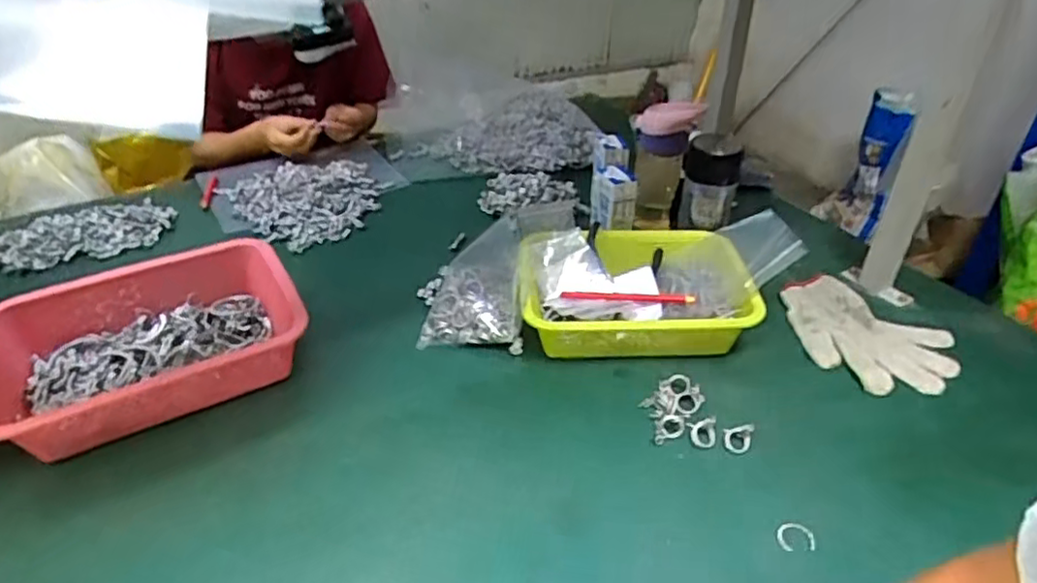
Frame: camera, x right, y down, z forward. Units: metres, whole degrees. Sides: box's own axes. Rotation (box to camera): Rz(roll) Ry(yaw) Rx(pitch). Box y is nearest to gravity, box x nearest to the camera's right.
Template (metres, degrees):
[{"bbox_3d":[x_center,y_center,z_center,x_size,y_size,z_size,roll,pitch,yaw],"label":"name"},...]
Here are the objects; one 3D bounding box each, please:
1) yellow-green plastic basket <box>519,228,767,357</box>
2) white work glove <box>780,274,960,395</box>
[{"bbox_3d":[0.136,0.005,0.797,0.258,0.081,0.186,0,35,1],"label":"yellow-green plastic basket"},{"bbox_3d":[0.409,0.048,0.788,0.139,0.028,0.200,-24,42,-30],"label":"white work glove"}]

